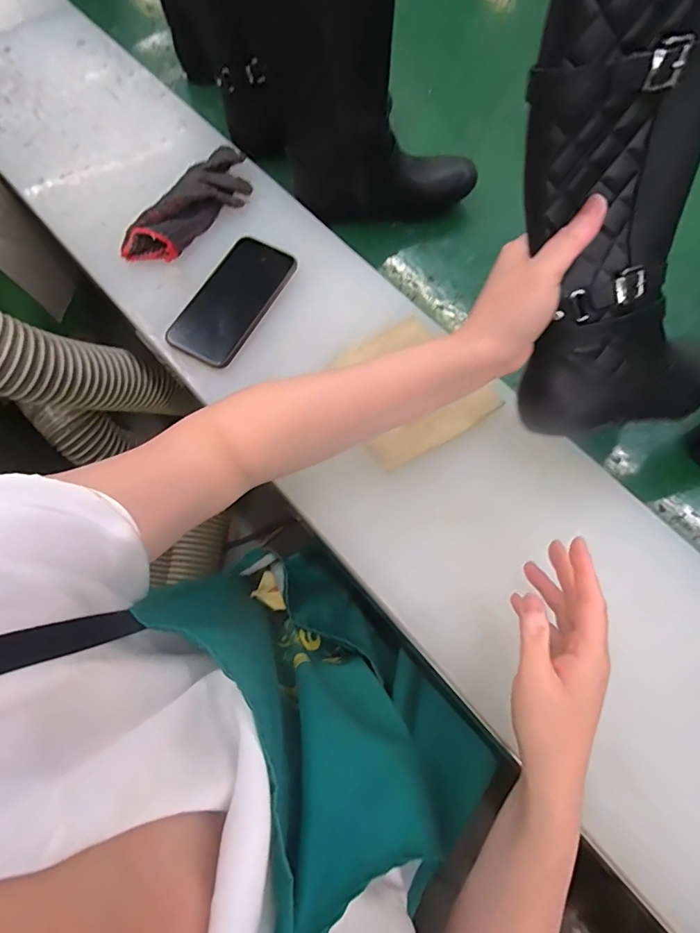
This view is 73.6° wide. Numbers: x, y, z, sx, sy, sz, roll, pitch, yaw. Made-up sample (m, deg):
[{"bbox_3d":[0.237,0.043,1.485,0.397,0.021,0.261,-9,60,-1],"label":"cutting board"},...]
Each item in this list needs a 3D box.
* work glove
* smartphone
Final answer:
[{"bbox_3d":[-0.182,-0.305,0.537,0.072,0.026,0.190,31,74,12],"label":"work glove"},{"bbox_3d":[-0.126,-0.179,0.503,0.077,0.008,0.155,30,74,11],"label":"smartphone"}]

